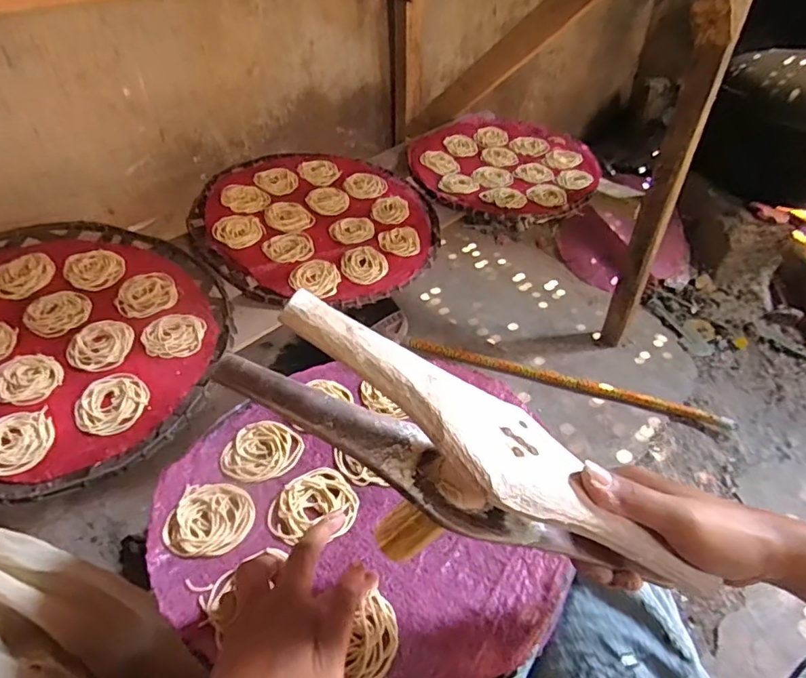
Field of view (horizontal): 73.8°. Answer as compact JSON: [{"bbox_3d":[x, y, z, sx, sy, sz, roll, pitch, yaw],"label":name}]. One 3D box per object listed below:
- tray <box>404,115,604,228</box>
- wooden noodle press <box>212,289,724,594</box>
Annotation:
[{"bbox_3d":[0.192,-0.345,1.031,0.348,0.023,0.374,0,42,0],"label":"tray"},{"bbox_3d":[0.038,0.081,0.316,0.280,0.088,0.059,31,46,-2],"label":"wooden noodle press"}]

